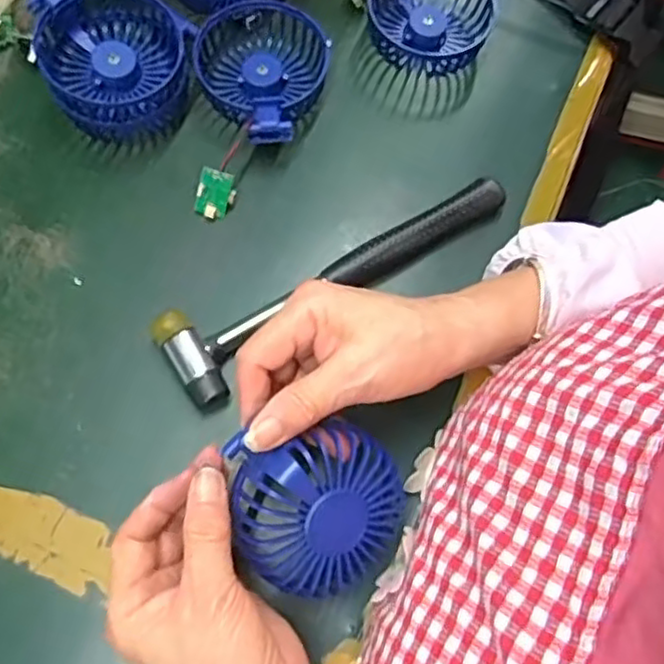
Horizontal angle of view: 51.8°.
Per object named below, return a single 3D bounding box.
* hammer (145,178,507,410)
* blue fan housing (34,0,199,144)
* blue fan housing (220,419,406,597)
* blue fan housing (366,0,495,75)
[{"bbox_3d":[0.004,-0.041,0.432,0.238,0.021,0.062,-33,75,-13],"label":"hammer"},{"bbox_3d":[-0.144,-0.181,0.455,0.091,0.049,0.094,11,71,-1],"label":"blue fan housing"},{"bbox_3d":[-0.012,0.088,0.342,0.088,0.033,0.088,-4,104,-18],"label":"blue fan housing"},{"bbox_3d":[0.072,-0.236,0.506,0.088,0.044,0.084,1,73,-2],"label":"blue fan housing"}]

